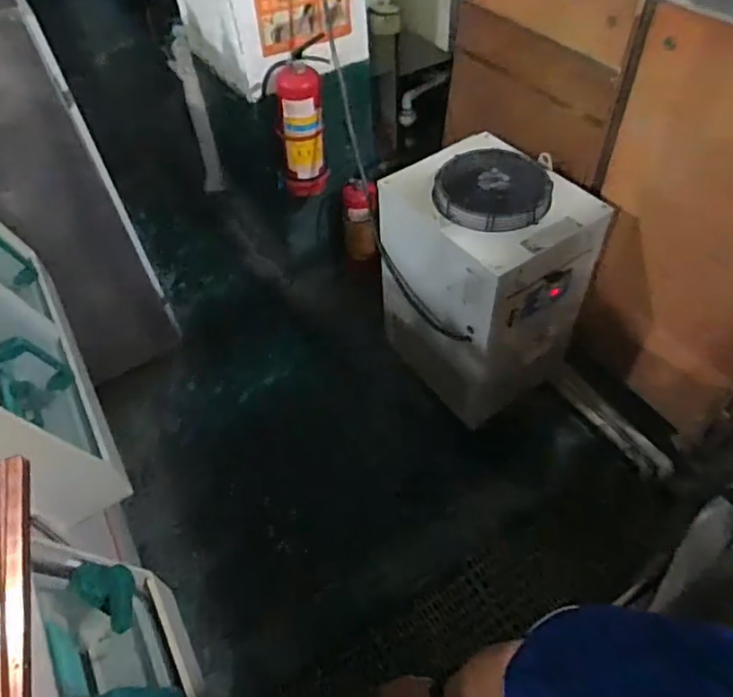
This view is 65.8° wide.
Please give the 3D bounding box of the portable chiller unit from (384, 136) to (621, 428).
[{"bbox_3d":[0.343,-0.187,1.655,0.411,0.708,0.459,-30,54,-21],"label":"portable chiller unit"}]

